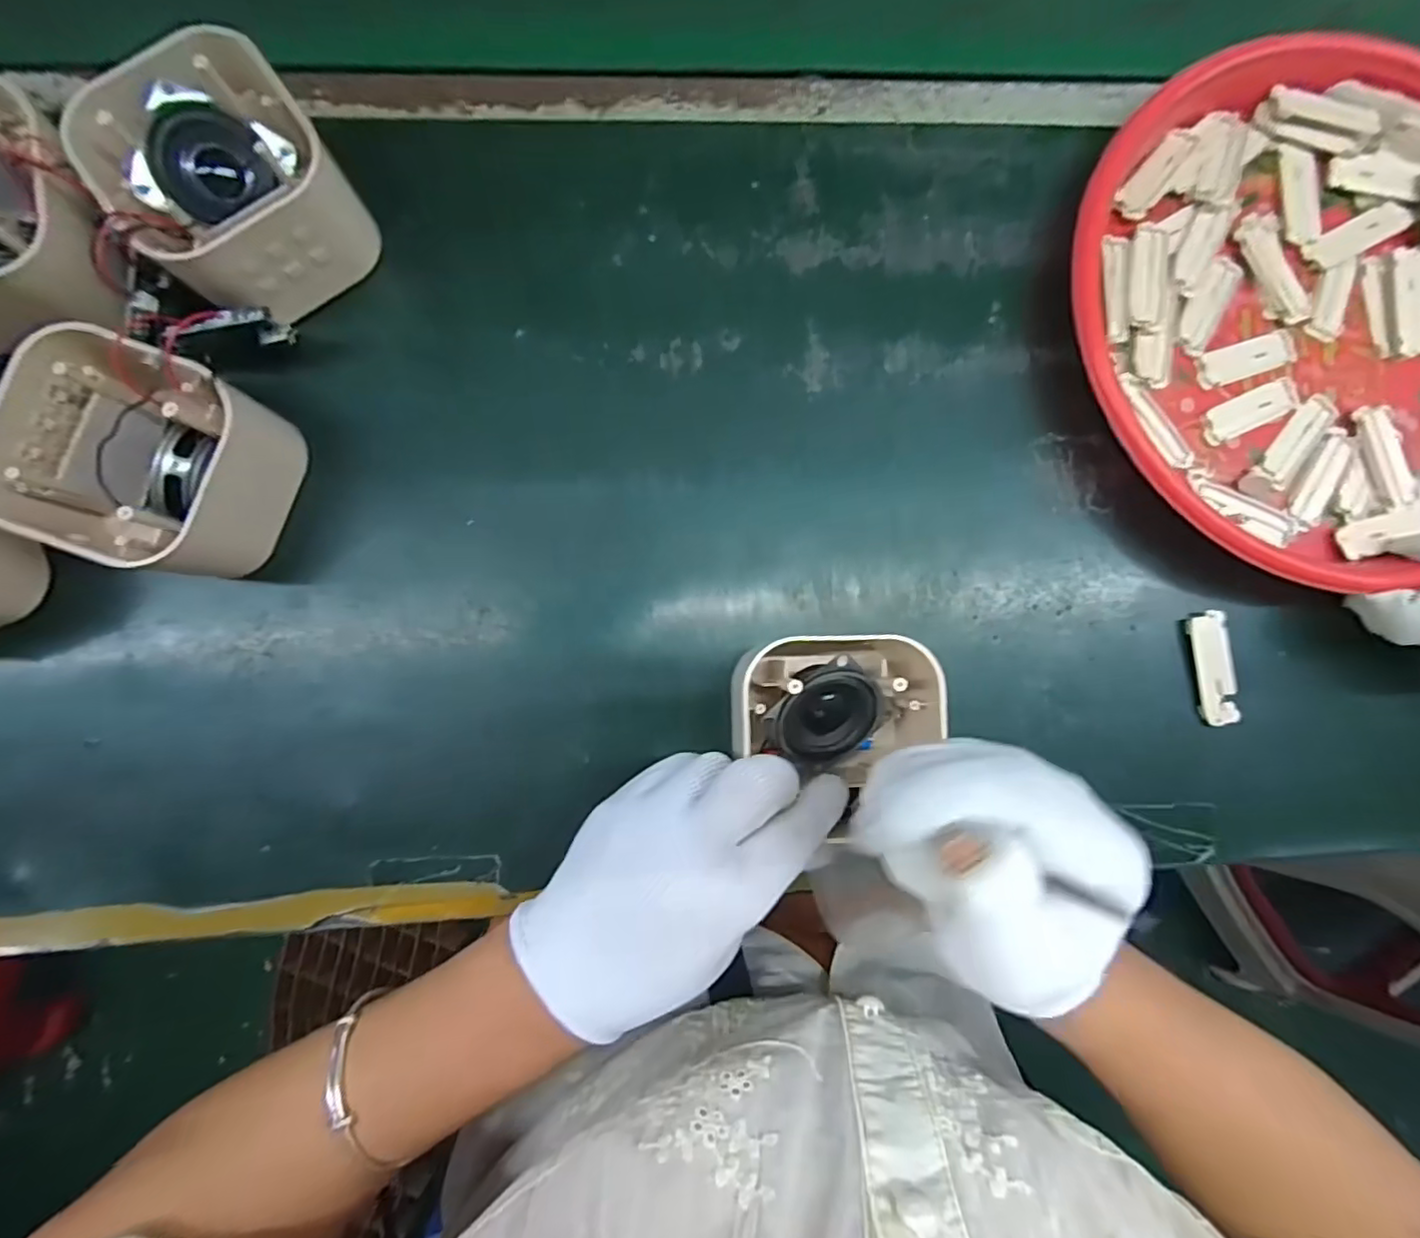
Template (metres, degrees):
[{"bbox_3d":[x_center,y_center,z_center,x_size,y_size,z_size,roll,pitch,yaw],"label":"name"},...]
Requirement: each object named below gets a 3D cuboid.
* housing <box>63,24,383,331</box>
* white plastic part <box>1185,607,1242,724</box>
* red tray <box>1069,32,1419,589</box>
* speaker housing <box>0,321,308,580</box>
[{"bbox_3d":[-0.220,-0.199,0.296,0.091,0.064,0.092,-40,88,-6],"label":"housing"},{"bbox_3d":[0.272,0.027,0.340,0.020,0.008,0.059,-10,86,-4],"label":"white plastic part"},{"bbox_3d":[0.336,-0.160,0.344,0.297,0.035,0.281,34,84,0],"label":"red tray"},{"bbox_3d":[-0.247,-0.068,0.284,0.093,0.063,0.087,19,84,-2],"label":"speaker housing"}]

